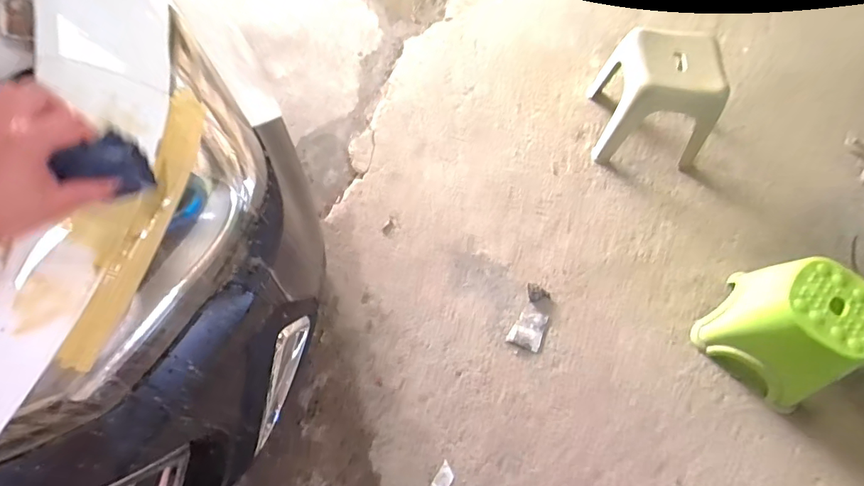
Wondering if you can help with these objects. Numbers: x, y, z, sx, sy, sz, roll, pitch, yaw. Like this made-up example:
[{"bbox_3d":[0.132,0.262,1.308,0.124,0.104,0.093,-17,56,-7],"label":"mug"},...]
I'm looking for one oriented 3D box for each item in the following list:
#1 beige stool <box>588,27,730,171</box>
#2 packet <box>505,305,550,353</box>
[{"bbox_3d":[0.687,-0.437,1.456,0.338,0.344,0.290,14,64,2],"label":"beige stool"},{"bbox_3d":[0.264,0.233,1.300,0.085,0.012,0.111,24,65,7],"label":"packet"}]

